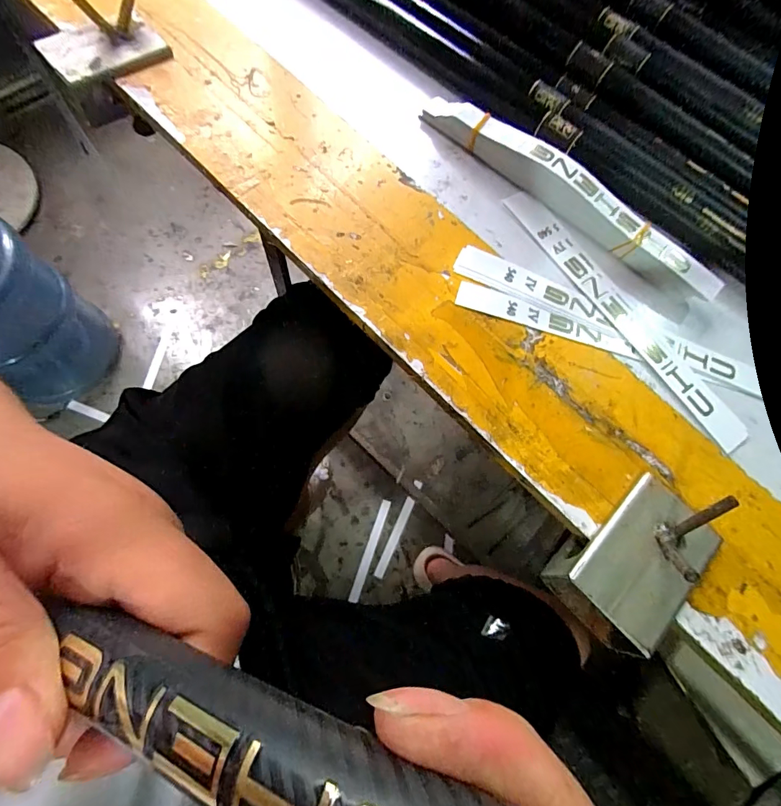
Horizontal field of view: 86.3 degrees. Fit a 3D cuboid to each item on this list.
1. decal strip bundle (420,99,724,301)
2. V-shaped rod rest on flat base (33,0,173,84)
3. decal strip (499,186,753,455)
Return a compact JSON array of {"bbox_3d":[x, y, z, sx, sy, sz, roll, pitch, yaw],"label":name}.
[{"bbox_3d":[0.128,-0.157,0.299,0.245,0.015,0.024,38,78,8],"label":"decal strip bundle"},{"bbox_3d":[-0.219,-0.279,0.310,0.087,0.042,0.058,-31,77,-14],"label":"V-shaped rod rest on flat base"},{"bbox_3d":[0.161,-0.065,0.292,0.031,0.004,0.224,-34,78,-12],"label":"decal strip"}]

